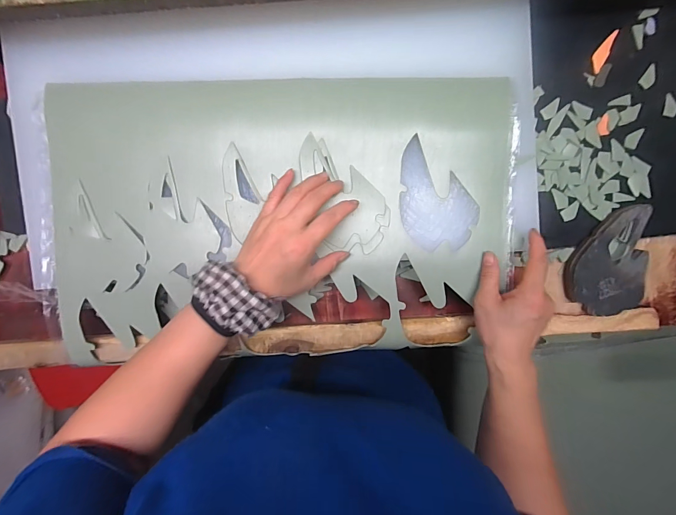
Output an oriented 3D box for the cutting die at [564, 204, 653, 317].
[{"bbox_3d":[0.327,0.006,0.412,0.082,0.026,0.126,-5,96,0],"label":"cutting die"}]

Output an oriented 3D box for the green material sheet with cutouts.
[{"bbox_3d":[-0.064,-0.046,0.388,0.516,0.010,0.293,-1,95,0],"label":"green material sheet with cutouts"}]

